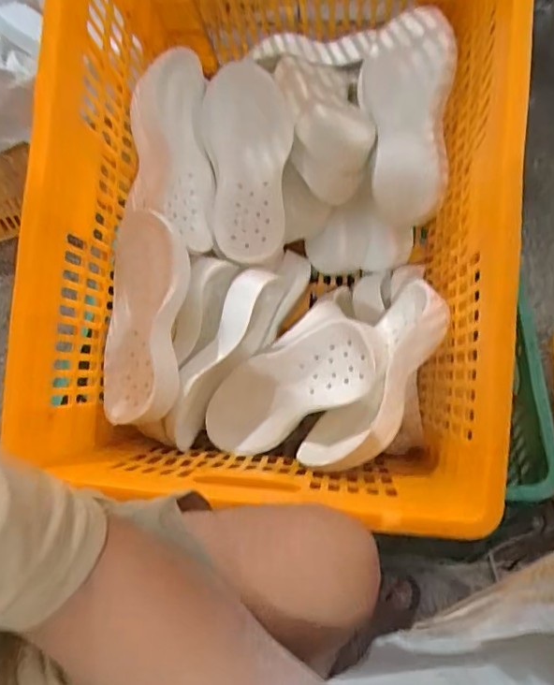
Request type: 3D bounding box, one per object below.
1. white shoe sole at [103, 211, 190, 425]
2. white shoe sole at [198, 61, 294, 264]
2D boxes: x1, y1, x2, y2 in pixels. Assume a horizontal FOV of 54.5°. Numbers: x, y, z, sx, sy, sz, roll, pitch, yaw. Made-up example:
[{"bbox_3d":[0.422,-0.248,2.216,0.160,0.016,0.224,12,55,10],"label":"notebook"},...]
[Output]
[{"bbox_3d":[-0.166,-0.031,0.657,0.104,0.049,0.253,9,98,10],"label":"white shoe sole"},{"bbox_3d":[-0.041,-0.225,0.686,0.117,0.238,0.052,1,20,5],"label":"white shoe sole"}]

